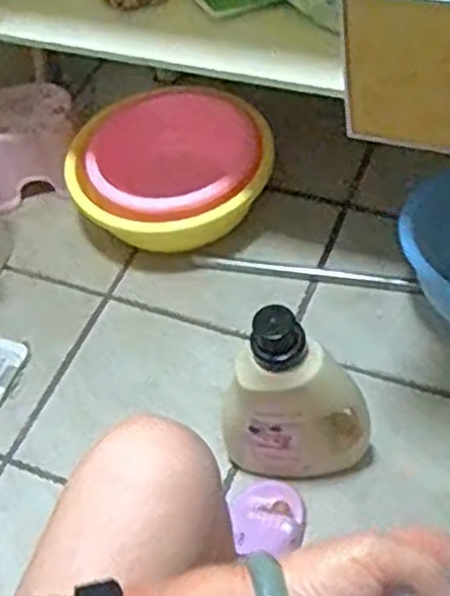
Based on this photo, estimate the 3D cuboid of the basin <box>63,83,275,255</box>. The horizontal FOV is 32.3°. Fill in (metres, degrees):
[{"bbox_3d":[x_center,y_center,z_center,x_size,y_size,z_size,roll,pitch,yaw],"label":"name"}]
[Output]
[{"bbox_3d":[-0.096,-0.220,1.283,0.321,0.085,0.279,28,86,13],"label":"basin"}]

